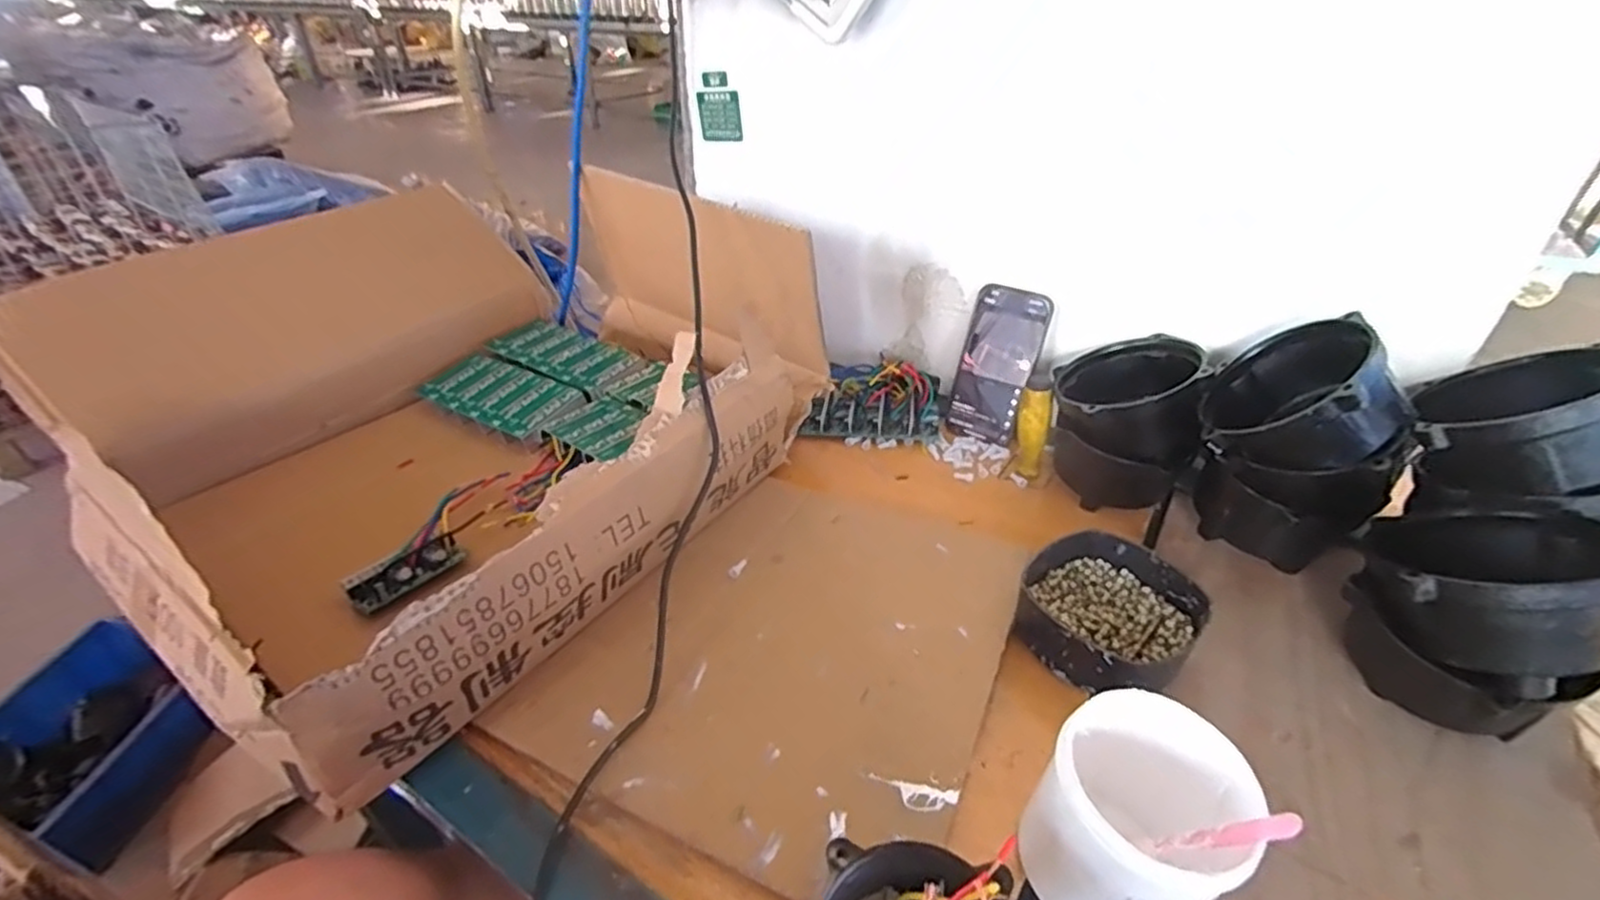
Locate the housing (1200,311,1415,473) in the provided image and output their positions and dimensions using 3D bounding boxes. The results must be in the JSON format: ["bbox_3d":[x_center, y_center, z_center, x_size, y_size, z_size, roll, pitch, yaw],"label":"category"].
[{"bbox_3d":[0.404,-0.030,0.555,0.127,0.093,0.128,-25,20,50],"label":"housing"}]

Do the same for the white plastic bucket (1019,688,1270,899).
[{"bbox_3d":[0.178,0.205,0.369,0.090,0.109,0.088,0,35,0],"label":"white plastic bucket"}]

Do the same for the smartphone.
[{"bbox_3d":[0.210,-0.092,0.742,0.080,0.161,0.008,25,16,35],"label":"smartphone"}]

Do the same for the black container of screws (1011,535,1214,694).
[{"bbox_3d":[0.231,0.127,0.531,0.131,0.050,0.121,-22,41,-28],"label":"black container of screws"}]

